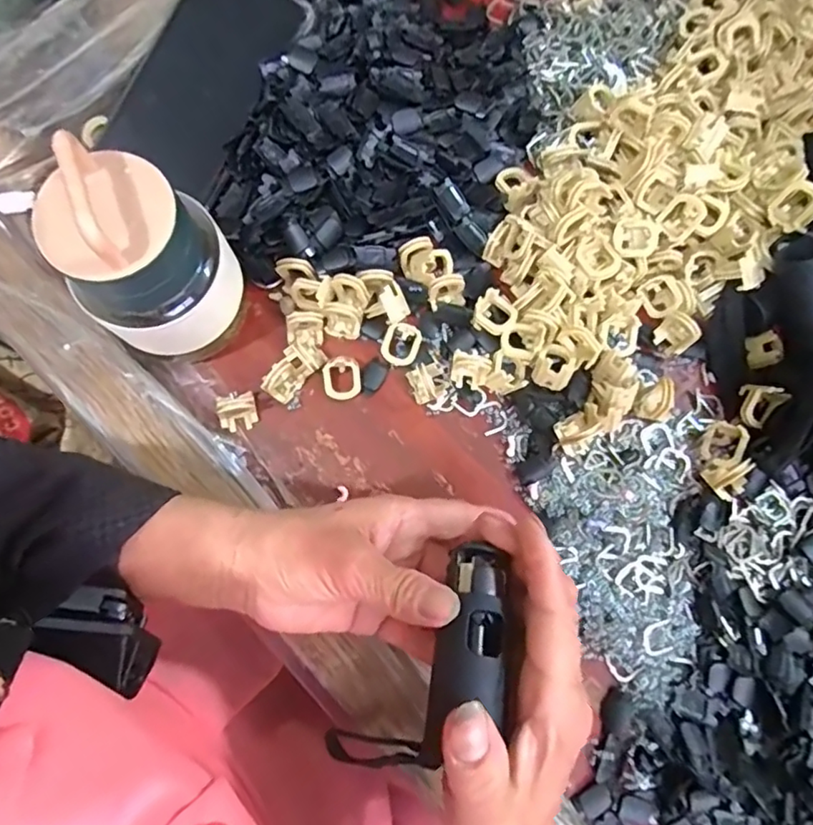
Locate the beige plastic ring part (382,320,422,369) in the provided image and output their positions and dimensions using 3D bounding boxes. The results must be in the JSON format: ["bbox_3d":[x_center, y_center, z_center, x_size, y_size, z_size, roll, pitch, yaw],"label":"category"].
[{"bbox_3d":[-0.003,-0.040,0.335,0.021,0.004,0.028,17,114,-13],"label":"beige plastic ring part"}]

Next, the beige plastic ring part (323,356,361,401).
[{"bbox_3d":[-0.039,-0.020,0.336,0.022,0.007,0.026,-7,104,-2],"label":"beige plastic ring part"}]

